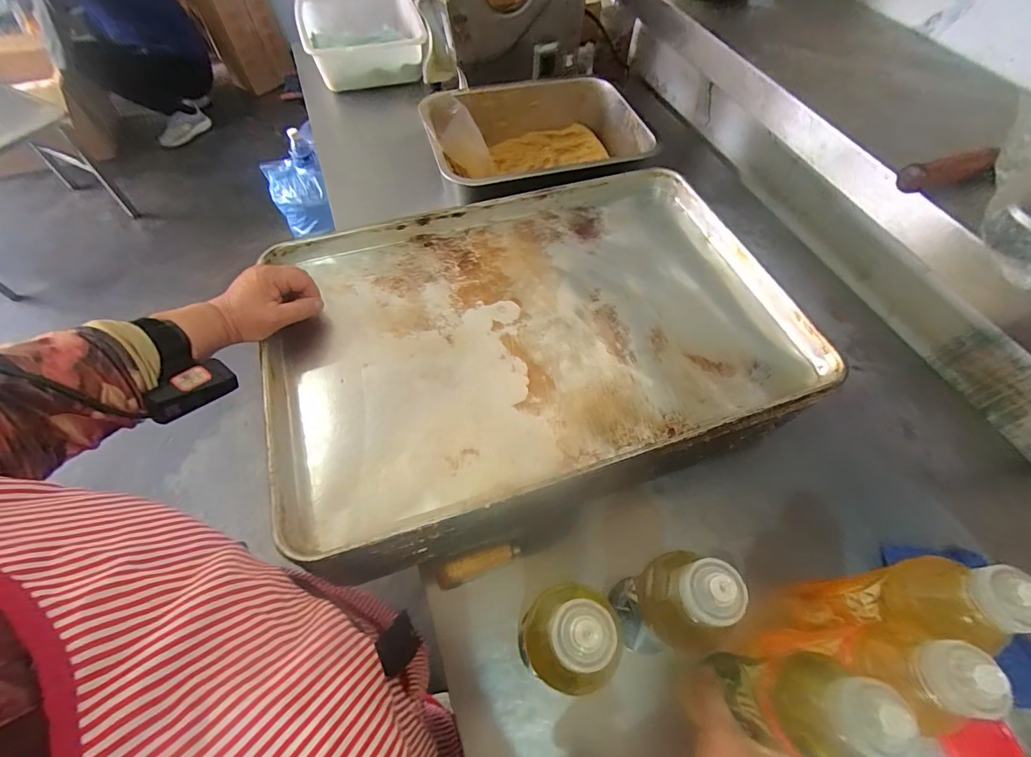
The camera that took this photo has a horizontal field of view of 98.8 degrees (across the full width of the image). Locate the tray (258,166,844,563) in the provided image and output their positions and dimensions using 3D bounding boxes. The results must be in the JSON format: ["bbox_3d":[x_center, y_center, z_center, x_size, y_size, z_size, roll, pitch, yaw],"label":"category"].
[{"bbox_3d":[0.022,-0.074,0.531,0.601,0.040,0.405,-17,61,-11],"label":"tray"}]

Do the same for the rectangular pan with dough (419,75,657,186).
[{"bbox_3d":[0.036,-0.384,0.742,0.343,0.130,0.259,-12,60,-9],"label":"rectangular pan with dough"}]

